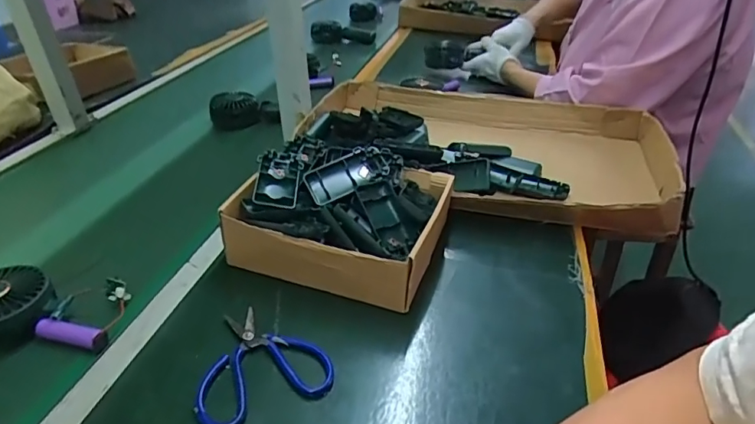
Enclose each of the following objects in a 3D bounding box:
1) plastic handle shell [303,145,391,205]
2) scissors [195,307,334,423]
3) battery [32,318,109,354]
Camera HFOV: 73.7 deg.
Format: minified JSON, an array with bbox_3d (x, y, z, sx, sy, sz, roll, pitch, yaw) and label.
[{"bbox_3d":[-0.035,-0.042,0.586,0.093,0.018,0.048,-26,72,-14],"label":"plastic handle shell"},{"bbox_3d":[-0.107,0.128,0.444,0.112,0.010,0.114,-14,38,-24],"label":"scissors"},{"bbox_3d":[-0.289,0.117,0.478,0.072,0.019,0.020,10,35,11],"label":"battery"}]

